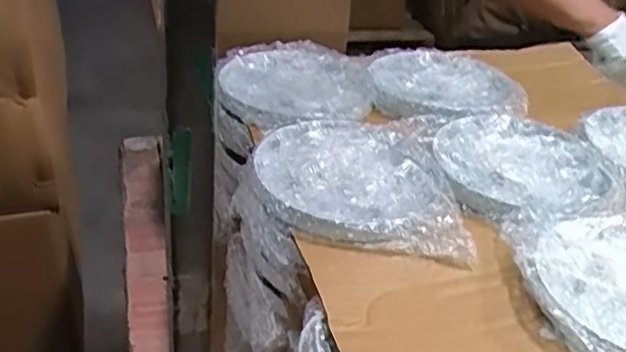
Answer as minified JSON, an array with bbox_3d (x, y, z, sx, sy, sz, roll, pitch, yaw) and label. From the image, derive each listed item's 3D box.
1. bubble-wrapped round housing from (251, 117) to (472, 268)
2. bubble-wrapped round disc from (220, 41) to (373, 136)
[{"bbox_3d":[0.029,0.005,0.478,0.134,0.023,0.150,1,33,-9],"label":"bubble-wrapped round housing"},{"bbox_3d":[-0.016,-0.079,0.588,0.134,0.027,0.151,4,32,-5],"label":"bubble-wrapped round disc"}]

